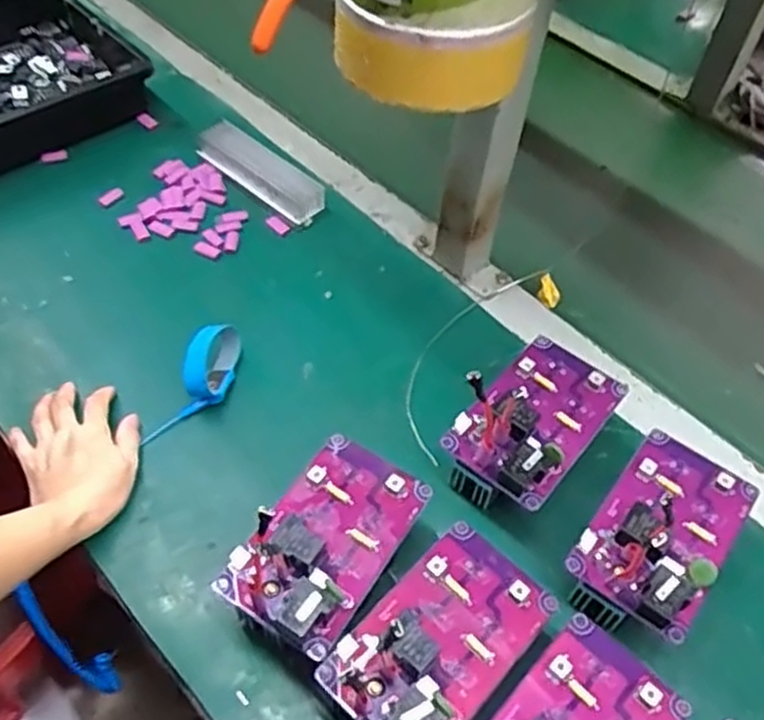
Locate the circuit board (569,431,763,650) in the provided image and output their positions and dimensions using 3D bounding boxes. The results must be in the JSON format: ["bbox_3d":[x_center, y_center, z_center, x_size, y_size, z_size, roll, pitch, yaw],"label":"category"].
[{"bbox_3d":[0.195,0.123,0.533,0.087,0.061,0.144,33,57,20],"label":"circuit board"}]

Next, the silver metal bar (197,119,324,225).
[{"bbox_3d":[-0.129,-0.194,0.784,0.165,0.023,0.056,36,58,22],"label":"silver metal bar"}]

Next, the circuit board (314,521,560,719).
[{"bbox_3d":[0.038,0.166,0.458,0.084,0.040,0.142,38,58,23],"label":"circuit board"}]

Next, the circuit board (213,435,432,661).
[{"bbox_3d":[-0.036,0.114,0.496,0.082,0.037,0.137,28,55,17],"label":"circuit board"}]

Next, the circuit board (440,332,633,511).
[{"bbox_3d":[0.114,0.049,0.579,0.090,0.075,0.139,34,57,21],"label":"circuit board"}]

